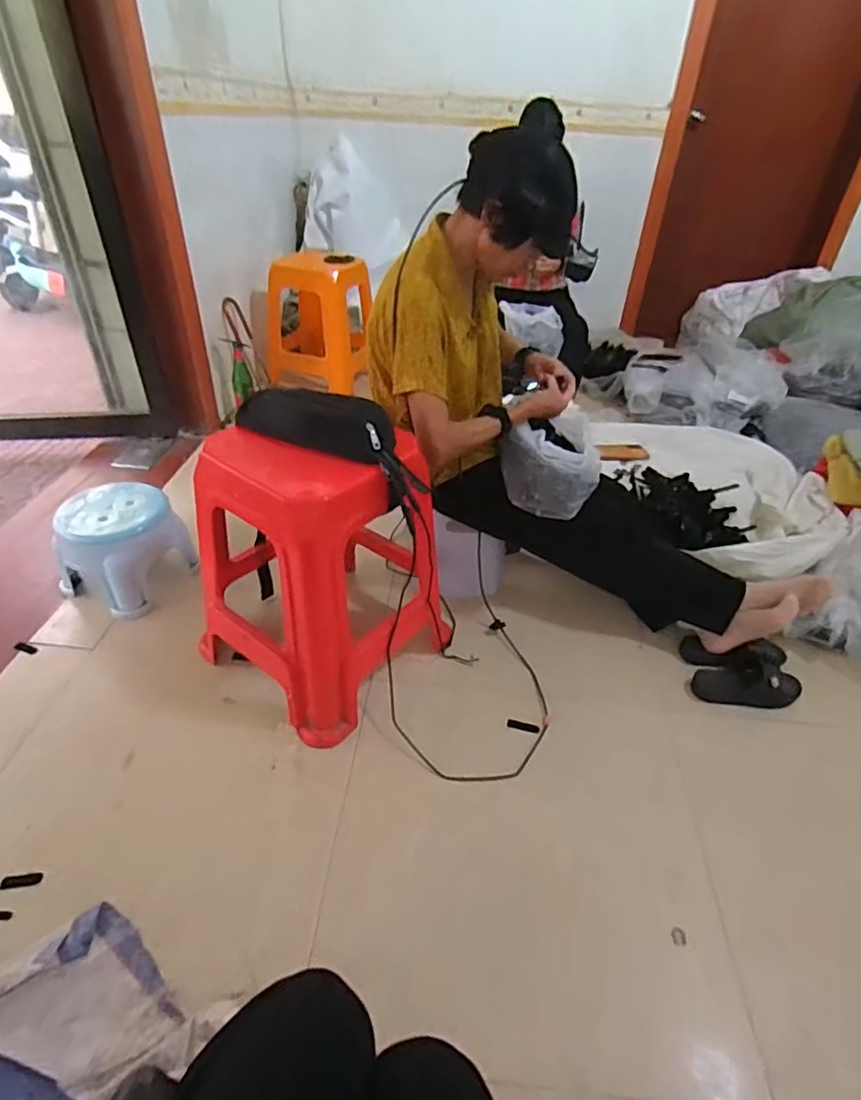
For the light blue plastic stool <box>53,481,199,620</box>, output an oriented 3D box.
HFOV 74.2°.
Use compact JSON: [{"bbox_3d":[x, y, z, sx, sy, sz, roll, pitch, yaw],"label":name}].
[{"bbox_3d":[-0.689,-0.006,1.280,0.223,0.197,0.237,2,39,-2],"label":"light blue plastic stool"}]

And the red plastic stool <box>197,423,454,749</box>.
[{"bbox_3d":[-0.224,0.019,1.074,0.403,0.490,0.345,28,44,27],"label":"red plastic stool"}]

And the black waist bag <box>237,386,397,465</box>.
[{"bbox_3d":[-0.198,-0.221,0.950,0.291,0.072,0.078,16,40,16],"label":"black waist bag"}]

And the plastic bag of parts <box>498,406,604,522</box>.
[{"bbox_3d":[0.246,-0.197,1.177,0.190,0.122,0.244,10,39,8],"label":"plastic bag of parts"}]

